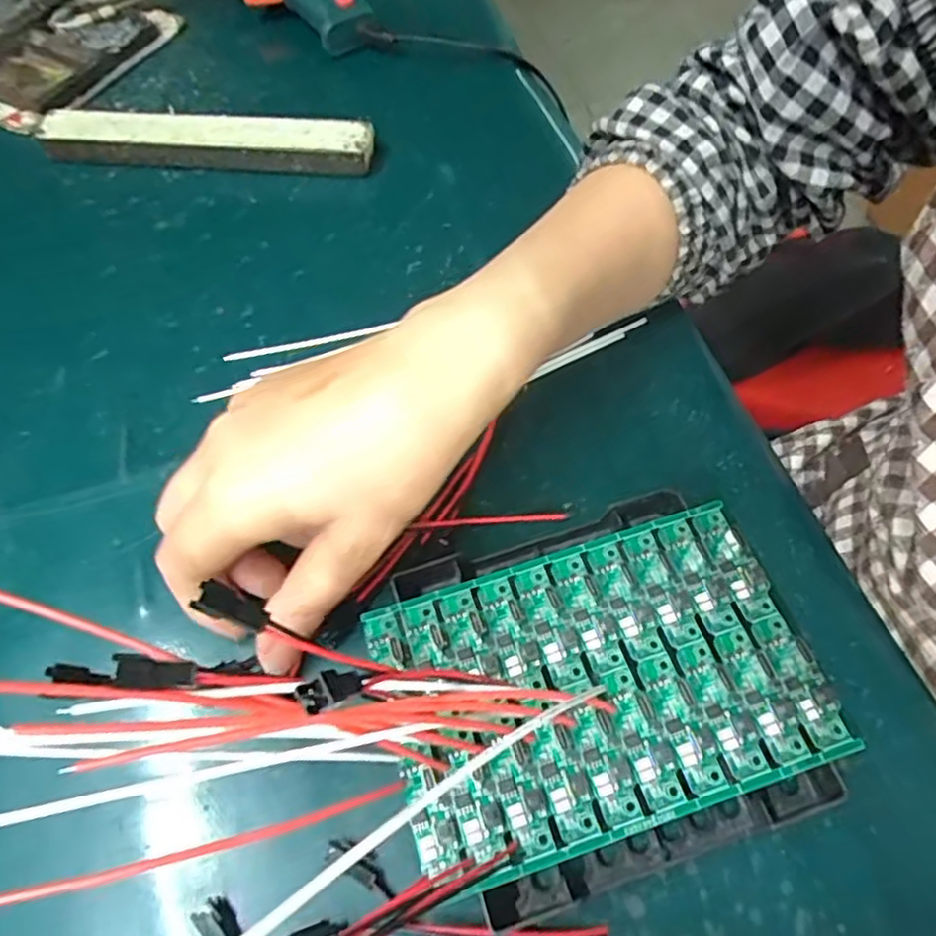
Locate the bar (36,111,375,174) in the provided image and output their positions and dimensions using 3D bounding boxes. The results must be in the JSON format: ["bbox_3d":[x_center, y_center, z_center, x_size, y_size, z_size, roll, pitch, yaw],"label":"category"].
[{"bbox_3d":[-0.159,-0.199,0.407,0.203,0.024,0.026,4,58,3],"label":"bar"}]

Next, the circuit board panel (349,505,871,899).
[{"bbox_3d":[0.043,0.069,0.223,0.137,0.004,0.091,-16,60,-7],"label":"circuit board panel"}]

